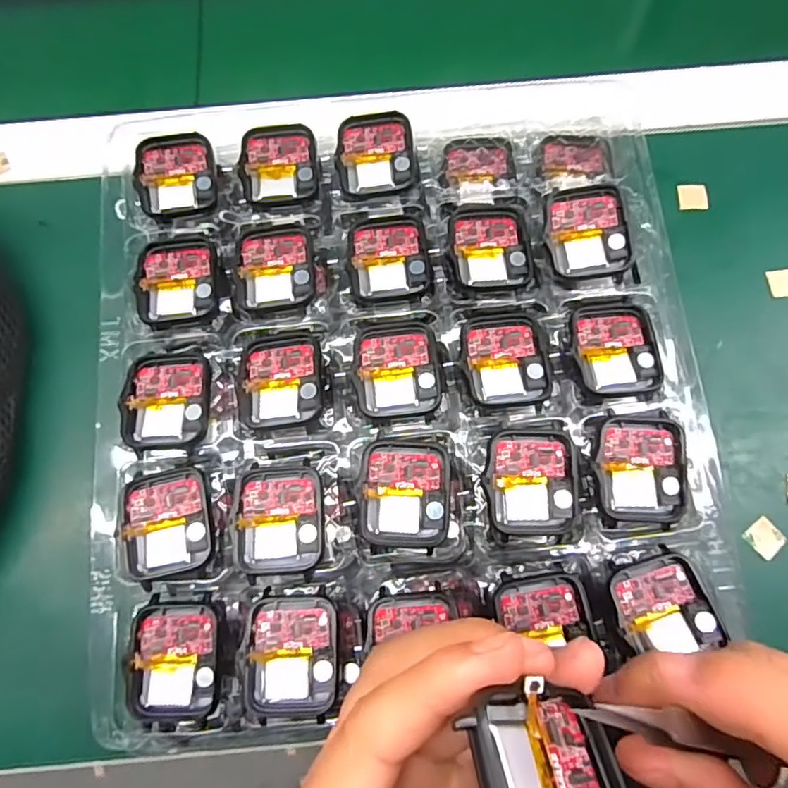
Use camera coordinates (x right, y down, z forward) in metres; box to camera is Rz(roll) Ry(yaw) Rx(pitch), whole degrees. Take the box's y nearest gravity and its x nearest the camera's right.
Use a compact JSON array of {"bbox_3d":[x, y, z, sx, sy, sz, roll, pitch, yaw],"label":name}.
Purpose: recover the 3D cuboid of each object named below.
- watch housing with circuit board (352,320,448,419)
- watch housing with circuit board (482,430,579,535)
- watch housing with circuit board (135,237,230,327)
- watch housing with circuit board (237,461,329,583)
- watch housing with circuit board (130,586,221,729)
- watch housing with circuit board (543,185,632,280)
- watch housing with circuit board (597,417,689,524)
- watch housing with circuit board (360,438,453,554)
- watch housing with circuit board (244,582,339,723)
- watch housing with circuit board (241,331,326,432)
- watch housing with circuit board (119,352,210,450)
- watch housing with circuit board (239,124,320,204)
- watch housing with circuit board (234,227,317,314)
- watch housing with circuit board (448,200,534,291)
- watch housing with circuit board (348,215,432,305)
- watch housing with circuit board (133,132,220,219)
[{"bbox_3d":[0.003,-0.012,0.246,0.040,0.005,0.043,-8,76,-1],"label":"watch housing with circuit board"},{"bbox_3d":[0.057,0.037,0.229,0.037,0.008,0.042,-1,76,0],"label":"watch housing with circuit board"},{"bbox_3d":[-0.101,-0.055,0.260,0.041,0.006,0.043,-6,76,-1],"label":"watch housing with circuit board"},{"bbox_3d":[-0.047,0.052,0.229,0.036,0.006,0.046,-4,76,0],"label":"watch housing with circuit board"},{"bbox_3d":[-0.087,0.107,0.221,0.037,0.008,0.046,-2,76,0],"label":"watch housing with circuit board"},{"bbox_3d":[0.090,-0.075,0.256,0.036,0.011,0.040,-1,76,0],"label":"watch housing with circuit board"},{"bbox_3d":[0.104,0.032,0.229,0.036,0.007,0.042,4,76,2],"label":"watch housing with circuit board"},{"bbox_3d":[0.005,0.042,0.230,0.037,0.008,0.044,2,76,1],"label":"watch housing with circuit board"},{"bbox_3d":[-0.040,0.104,0.219,0.036,0.005,0.046,-2,76,0],"label":"watch housing with circuit board"},{"bbox_3d":[-0.051,-0.006,0.247,0.038,0.009,0.042,-6,76,-1],"label":"watch housing with circuit board"},{"bbox_3d":[-0.100,0.002,0.242,0.038,0.008,0.043,-1,76,0],"label":"watch housing with circuit board"},{"bbox_3d":[-0.057,-0.115,0.275,0.037,0.005,0.042,-6,76,-1],"label":"watch housing with circuit board"},{"bbox_3d":[-0.057,-0.060,0.259,0.039,0.005,0.041,-4,76,0],"label":"watch housing with circuit board"},{"bbox_3d":[0.046,-0.070,0.260,0.036,0.007,0.042,-6,76,-1],"label":"watch housing with circuit board"},{"bbox_3d":[-0.002,-0.064,0.261,0.037,0.005,0.042,-4,76,0],"label":"watch housing with circuit board"},{"bbox_3d":[-0.108,-0.110,0.271,0.038,0.005,0.044,-7,76,-1],"label":"watch housing with circuit board"}]

